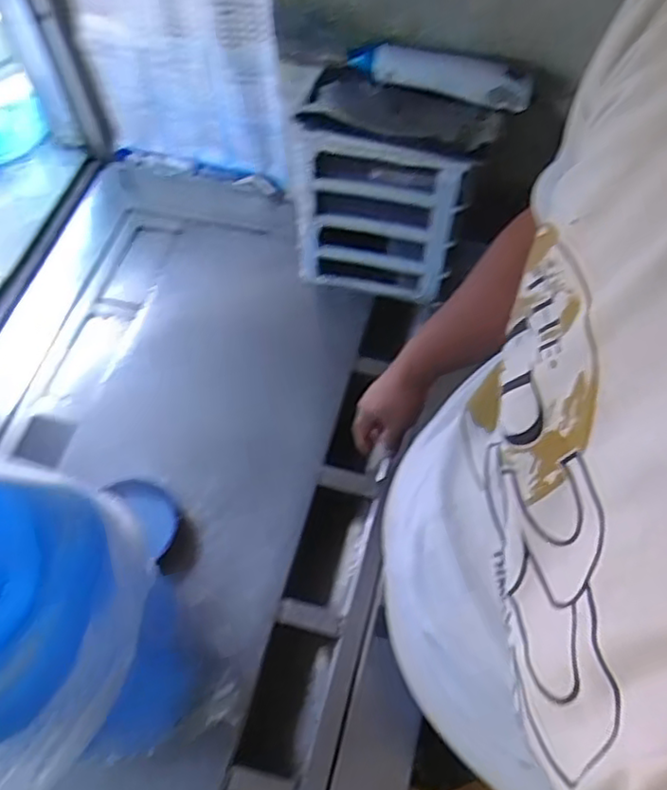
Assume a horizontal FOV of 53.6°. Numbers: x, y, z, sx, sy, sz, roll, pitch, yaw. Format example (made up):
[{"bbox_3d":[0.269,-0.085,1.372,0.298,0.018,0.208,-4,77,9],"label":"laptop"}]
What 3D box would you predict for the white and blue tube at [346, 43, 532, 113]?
[{"bbox_3d":[0.130,-0.393,0.810,0.221,0.040,0.036,14,62,10],"label":"white and blue tube"}]

